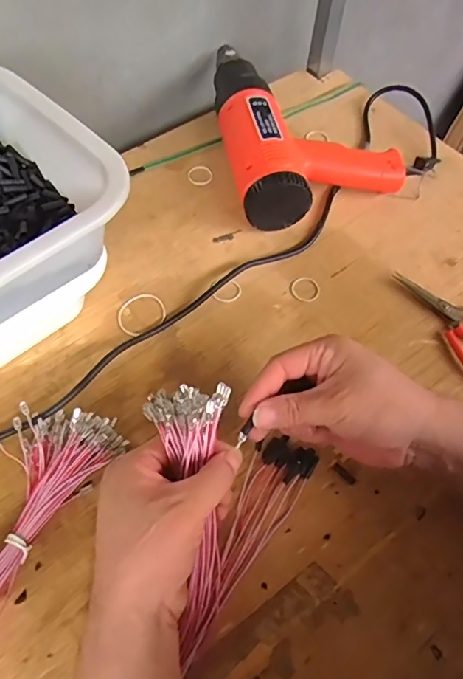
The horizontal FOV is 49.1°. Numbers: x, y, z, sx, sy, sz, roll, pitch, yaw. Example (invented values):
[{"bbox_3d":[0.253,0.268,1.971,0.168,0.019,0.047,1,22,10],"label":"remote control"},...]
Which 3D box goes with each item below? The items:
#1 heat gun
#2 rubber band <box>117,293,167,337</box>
[{"bbox_3d":[0.078,-0.256,0.593,0.186,0.073,0.273,-10,61,-8],"label":"heat gun"},{"bbox_3d":[-0.088,-0.026,0.492,0.047,0.004,0.041,-29,65,-17],"label":"rubber band"}]

